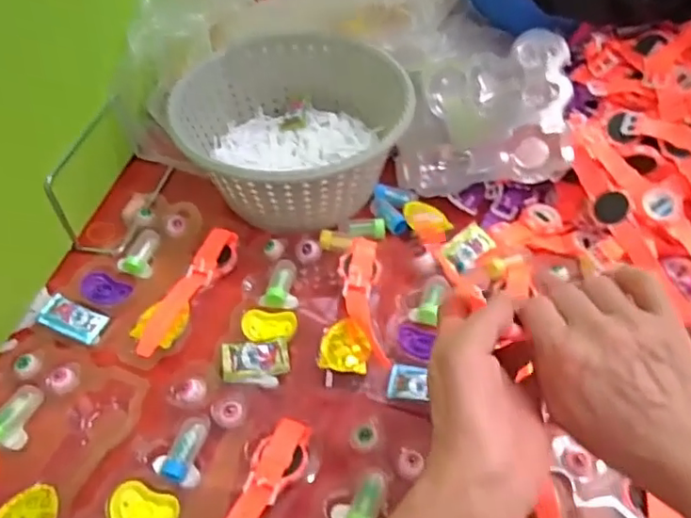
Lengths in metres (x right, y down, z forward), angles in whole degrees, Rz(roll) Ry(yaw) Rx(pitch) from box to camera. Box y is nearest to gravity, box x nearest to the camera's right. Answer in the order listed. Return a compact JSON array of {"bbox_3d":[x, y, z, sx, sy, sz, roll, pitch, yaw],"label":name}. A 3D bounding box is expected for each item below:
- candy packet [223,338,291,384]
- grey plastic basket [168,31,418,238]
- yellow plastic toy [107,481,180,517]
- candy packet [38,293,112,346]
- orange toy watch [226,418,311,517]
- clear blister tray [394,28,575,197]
[{"bbox_3d":[-0.073,0.079,0.473,0.053,0.010,0.030,-5,48,-3],"label":"candy packet"},{"bbox_3d":[-0.050,-0.131,0.596,0.218,0.096,0.211,1,48,2],"label":"grey plastic basket"},{"bbox_3d":[-0.139,0.172,0.397,0.047,0.004,0.033,10,49,11],"label":"yellow plastic toy"},{"bbox_3d":[-0.236,0.053,0.504,0.058,0.012,0.033,16,50,15],"label":"candy packet"},{"bbox_3d":[-0.064,0.171,0.390,0.031,0.018,0.143,17,51,17],"label":"orange toy watch"},{"bbox_3d":[0.133,-0.139,0.582,0.171,0.136,0.056,-7,9,17],"label":"clear blister tray"}]

